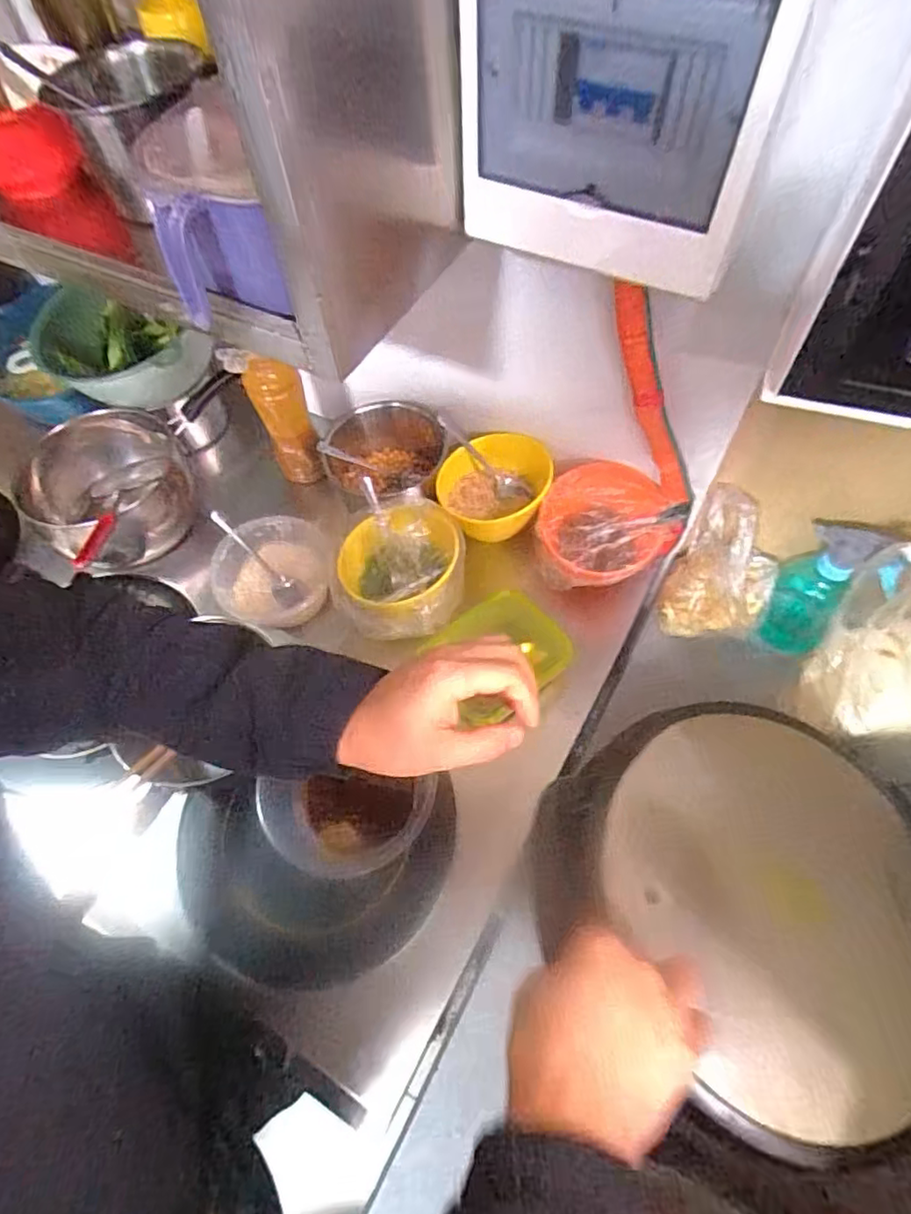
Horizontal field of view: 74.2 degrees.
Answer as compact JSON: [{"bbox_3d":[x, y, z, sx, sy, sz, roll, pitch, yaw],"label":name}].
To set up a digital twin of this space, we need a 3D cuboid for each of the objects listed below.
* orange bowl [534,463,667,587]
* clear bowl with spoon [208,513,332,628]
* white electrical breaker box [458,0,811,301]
[{"bbox_3d":[0.169,-0.089,0.715,0.143,0.092,0.143,-1,61,3],"label":"orange bowl"},{"bbox_3d":[-0.226,-0.038,0.745,0.140,0.067,0.146,-1,61,3],"label":"clear bowl with spoon"},{"bbox_3d":[0.091,-0.323,0.368,0.204,0.226,0.050,27,66,17],"label":"white electrical breaker box"}]

